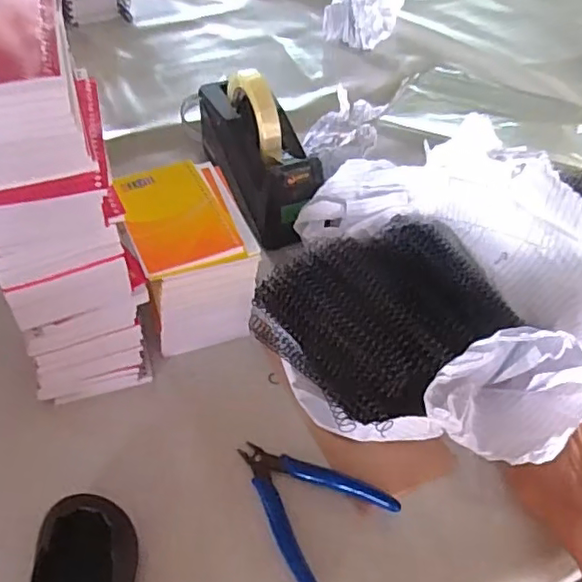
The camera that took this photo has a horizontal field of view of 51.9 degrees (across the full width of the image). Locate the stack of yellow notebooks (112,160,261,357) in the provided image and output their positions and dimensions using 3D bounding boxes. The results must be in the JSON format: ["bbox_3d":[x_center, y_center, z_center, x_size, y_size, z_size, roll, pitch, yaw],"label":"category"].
[{"bbox_3d":[-0.090,-0.031,0.545,0.096,0.109,0.137,-14,49,-13],"label":"stack of yellow notebooks"}]

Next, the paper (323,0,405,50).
[{"bbox_3d":[0.110,-0.432,0.932,0.117,0.082,0.082,10,48,8],"label":"paper"}]

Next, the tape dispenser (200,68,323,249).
[{"bbox_3d":[-0.034,-0.151,0.629,0.080,0.114,0.204,-17,50,-16],"label":"tape dispenser"}]

